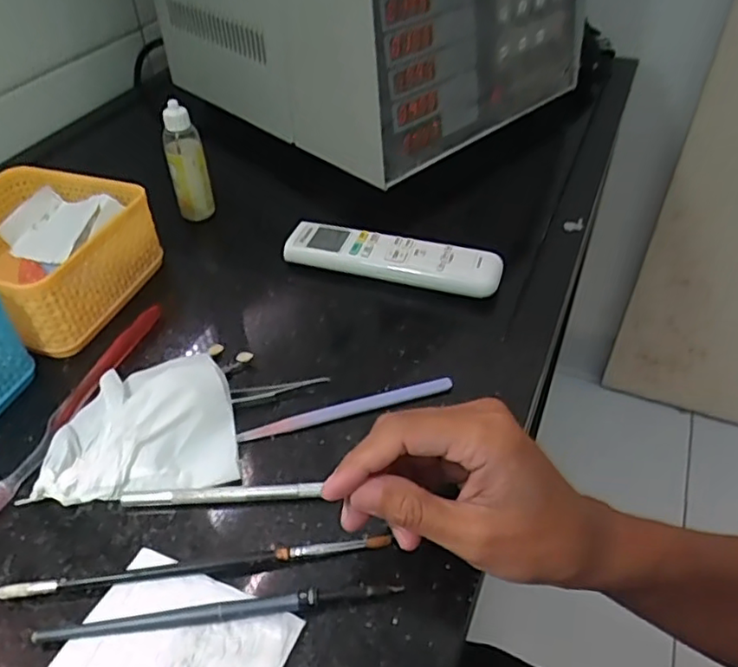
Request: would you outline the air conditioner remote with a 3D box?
[{"bbox_3d":[0.019,-0.064,0.512,0.177,0.022,0.039,11,44,14],"label":"air conditioner remote"}]

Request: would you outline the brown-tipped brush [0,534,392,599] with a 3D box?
[{"bbox_3d":[-0.083,0.114,0.306,0.185,0.010,0.008,-7,43,-5],"label":"brown-tipped brush"}]

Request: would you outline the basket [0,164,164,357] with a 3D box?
[{"bbox_3d":[-0.244,-0.056,0.456,0.130,0.071,0.133,13,45,17],"label":"basket"}]

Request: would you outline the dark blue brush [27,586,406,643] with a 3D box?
[{"bbox_3d":[-0.068,0.130,0.290,0.165,0.007,0.010,-5,43,-3],"label":"dark blue brush"}]

